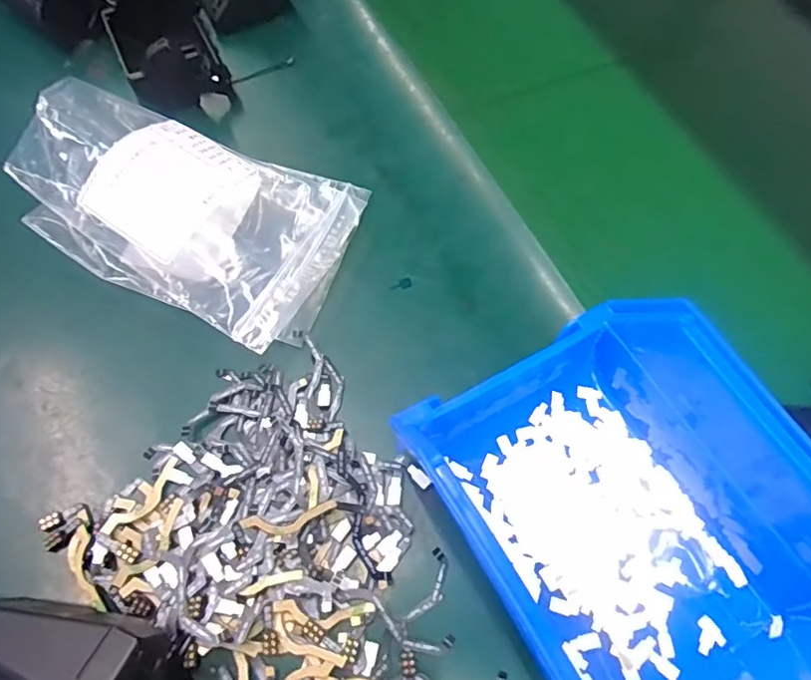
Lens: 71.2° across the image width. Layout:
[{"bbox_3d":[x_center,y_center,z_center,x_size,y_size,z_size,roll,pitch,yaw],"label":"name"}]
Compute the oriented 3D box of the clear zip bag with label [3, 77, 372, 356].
[{"bbox_3d":[-0.105,-0.066,0.270,0.147,0.050,0.101,18,64,7],"label":"clear zip bag with label"}]

